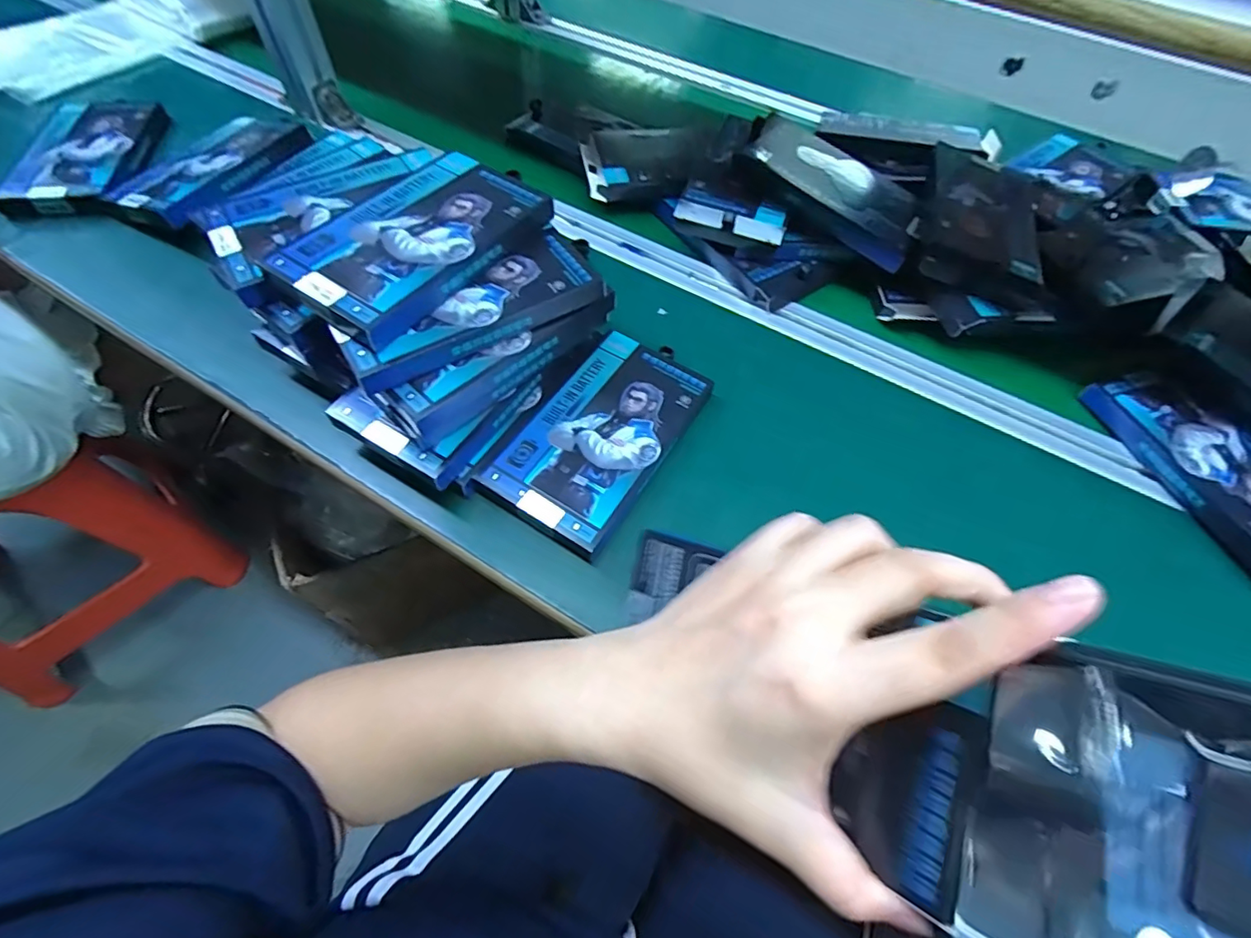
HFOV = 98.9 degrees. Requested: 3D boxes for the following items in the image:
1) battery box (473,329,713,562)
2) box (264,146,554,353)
[{"bbox_3d":[-0.015,-0.026,0.375,0.092,0.014,0.164,30,62,15],"label":"battery box"},{"bbox_3d":[-0.132,-0.149,0.345,0.094,0.023,0.162,31,62,15],"label":"box"}]

